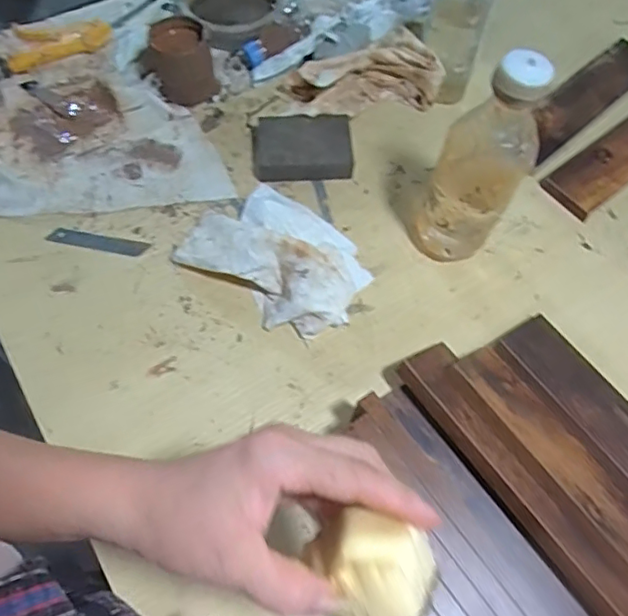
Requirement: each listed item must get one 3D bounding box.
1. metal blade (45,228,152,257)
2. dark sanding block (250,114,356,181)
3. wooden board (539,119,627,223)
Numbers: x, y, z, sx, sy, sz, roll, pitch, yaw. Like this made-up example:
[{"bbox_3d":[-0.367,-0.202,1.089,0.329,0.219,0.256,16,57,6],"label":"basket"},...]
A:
[{"bbox_3d":[-0.212,-0.065,0.567,0.101,0.004,0.015,11,78,2],"label":"metal blade"},{"bbox_3d":[-0.012,-0.168,0.607,0.102,0.031,0.069,-2,65,-3],"label":"dark sanding block"},{"bbox_3d":[0.354,-0.181,0.632,0.250,0.013,0.060,-35,70,-17],"label":"wooden board"}]

